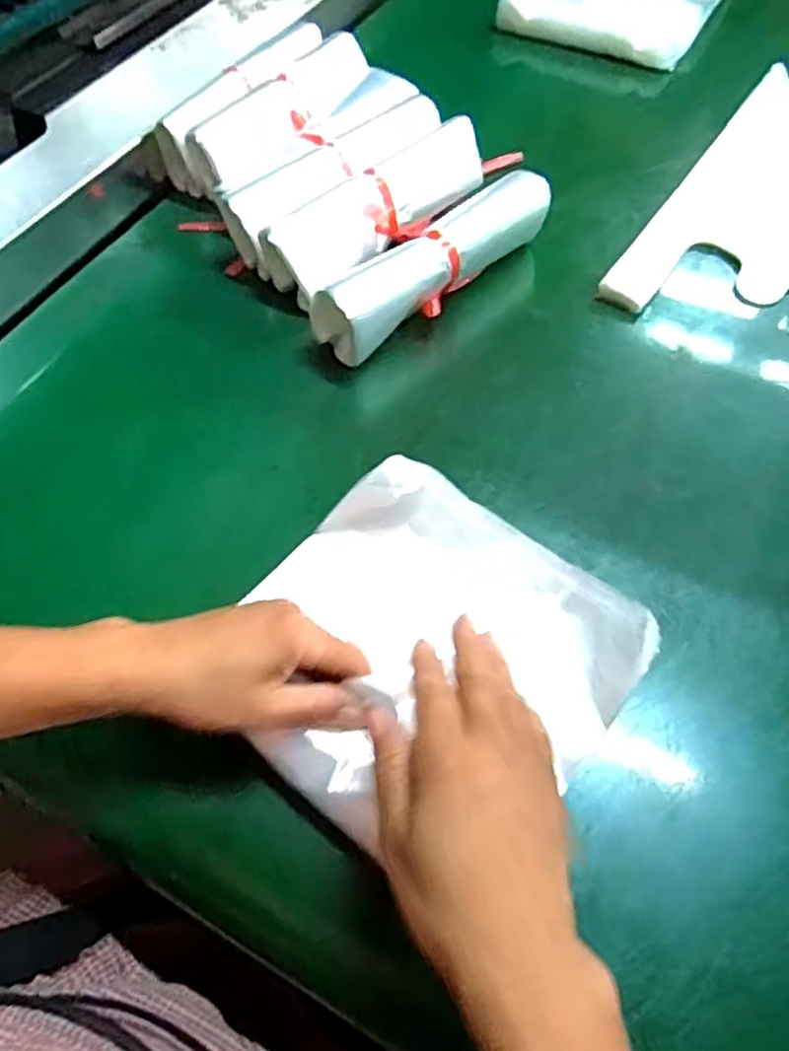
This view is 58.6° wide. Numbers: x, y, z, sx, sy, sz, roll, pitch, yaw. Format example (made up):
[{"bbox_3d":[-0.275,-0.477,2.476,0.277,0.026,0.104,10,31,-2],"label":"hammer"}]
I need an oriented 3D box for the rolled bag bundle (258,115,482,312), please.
[{"bbox_3d":[-0.012,-0.251,0.558,0.051,0.053,0.204,40,67,21],"label":"rolled bag bundle"}]

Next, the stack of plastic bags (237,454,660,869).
[{"bbox_3d":[0.013,0.071,0.383,0.198,0.050,0.180,35,69,20],"label":"stack of plastic bags"}]

